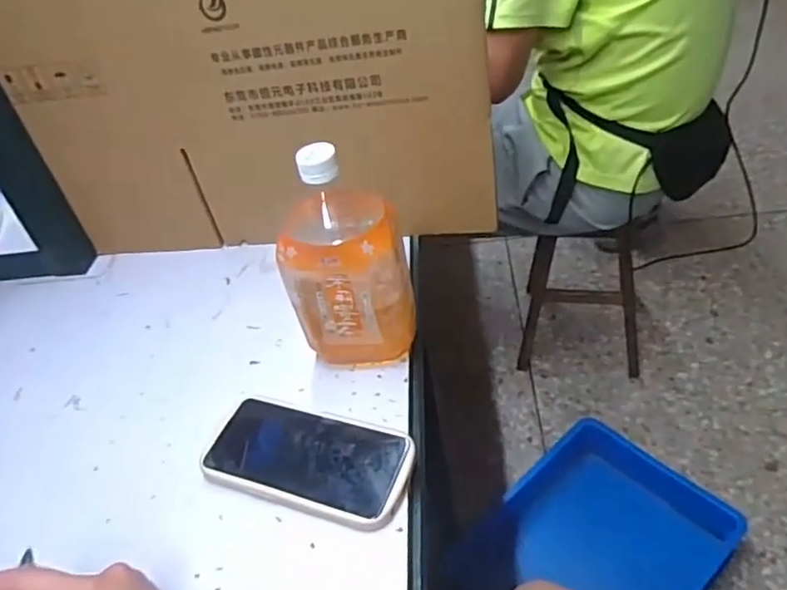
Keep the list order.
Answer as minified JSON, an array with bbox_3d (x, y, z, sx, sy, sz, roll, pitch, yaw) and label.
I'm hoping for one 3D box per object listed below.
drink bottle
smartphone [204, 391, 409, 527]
[{"bbox_3d":[-0.041,-0.028,0.499,0.105,0.189,0.078,14,44,22],"label":"drink bottle"},{"bbox_3d":[-0.067,0.127,0.479,0.161,0.011,0.081,10,52,22],"label":"smartphone"}]

